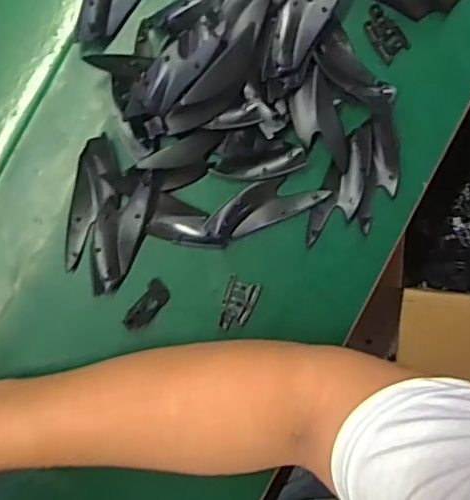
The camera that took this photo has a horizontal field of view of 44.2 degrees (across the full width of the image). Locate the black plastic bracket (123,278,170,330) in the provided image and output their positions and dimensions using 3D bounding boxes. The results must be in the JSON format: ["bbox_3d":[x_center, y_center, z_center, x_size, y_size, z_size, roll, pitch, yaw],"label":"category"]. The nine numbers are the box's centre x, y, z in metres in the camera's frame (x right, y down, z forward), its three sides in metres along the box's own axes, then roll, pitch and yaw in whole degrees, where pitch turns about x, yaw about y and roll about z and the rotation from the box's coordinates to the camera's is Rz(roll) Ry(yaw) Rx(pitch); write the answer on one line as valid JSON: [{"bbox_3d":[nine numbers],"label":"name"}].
[{"bbox_3d":[-0.067,0.043,0.451,0.019,0.008,0.042,33,89,-4],"label":"black plastic bracket"}]

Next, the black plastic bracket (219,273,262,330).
[{"bbox_3d":[0.002,0.044,0.461,0.026,0.004,0.042,23,89,-5],"label":"black plastic bracket"}]

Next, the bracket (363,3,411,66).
[{"bbox_3d":[0.121,-0.176,0.471,0.027,0.005,0.043,-41,94,-3],"label":"bracket"}]

